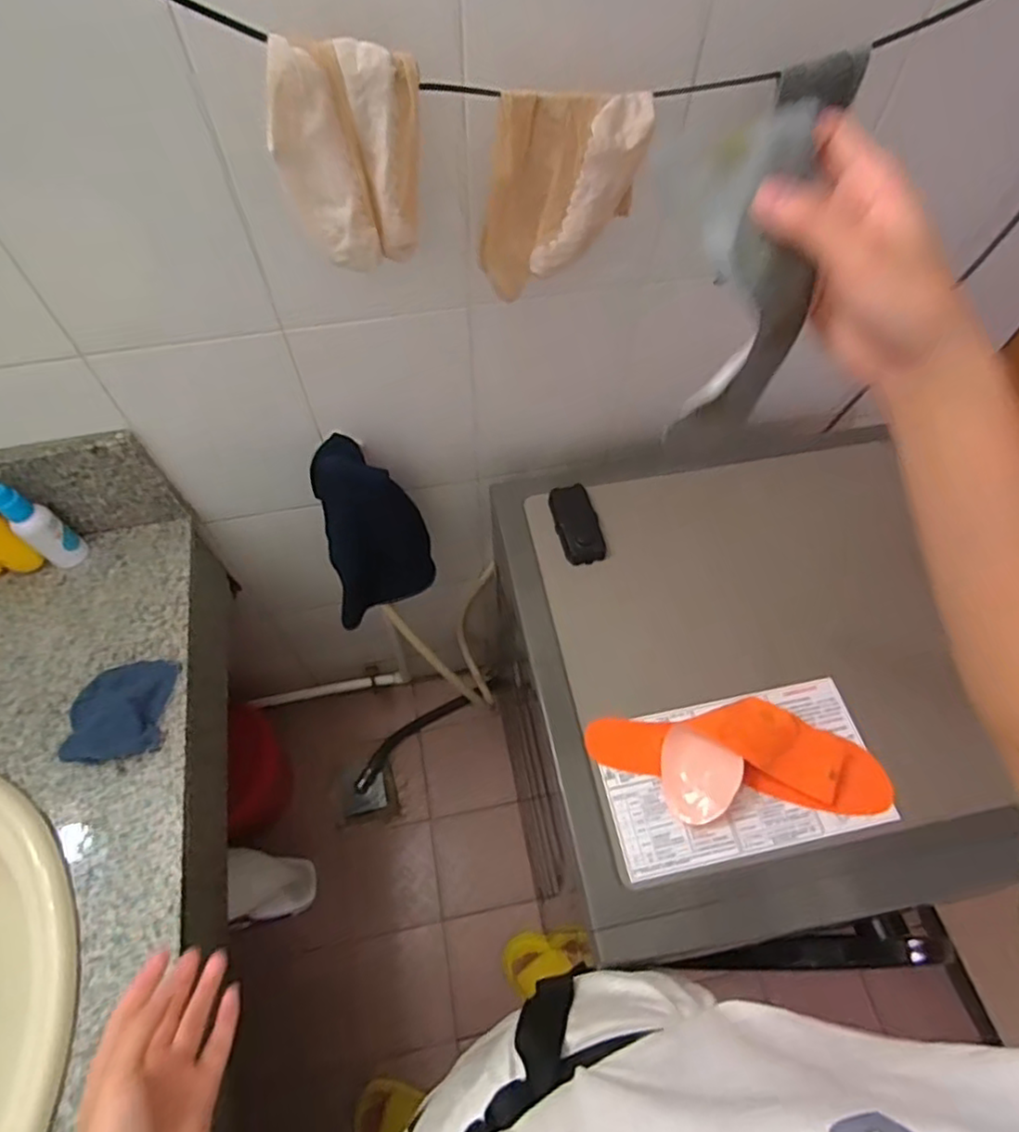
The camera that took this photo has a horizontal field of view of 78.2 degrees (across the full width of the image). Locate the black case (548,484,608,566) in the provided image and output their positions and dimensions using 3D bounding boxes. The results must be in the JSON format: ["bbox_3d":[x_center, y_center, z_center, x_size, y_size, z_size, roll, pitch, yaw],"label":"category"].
[{"bbox_3d":[0.083,-0.054,0.781,0.052,0.023,0.104,-11,60,-8],"label":"black case"}]

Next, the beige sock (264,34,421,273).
[{"bbox_3d":[-0.117,-0.293,0.461,0.109,0.133,0.040,-7,60,-6],"label":"beige sock"}]

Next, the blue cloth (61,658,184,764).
[{"bbox_3d":[-0.436,0.161,0.703,0.108,0.020,0.111,-1,59,-2],"label":"blue cloth"}]

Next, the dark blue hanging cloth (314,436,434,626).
[{"bbox_3d":[-0.189,-0.049,0.842,0.144,0.255,0.090,-23,41,-14],"label":"dark blue hanging cloth"}]

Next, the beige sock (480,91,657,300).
[{"bbox_3d":[0.045,-0.304,0.524,0.127,0.146,0.030,-11,60,-8],"label":"beige sock"}]

